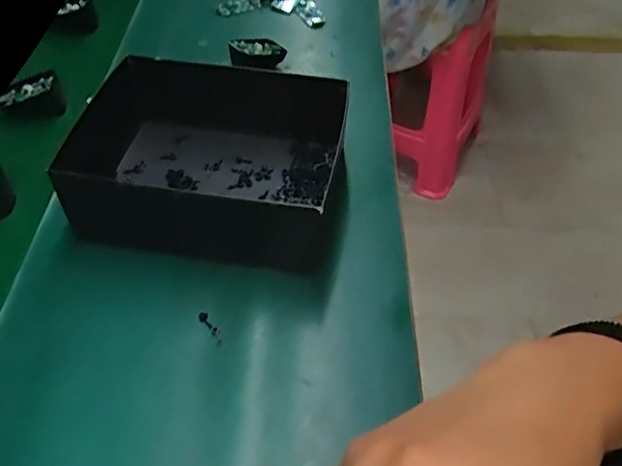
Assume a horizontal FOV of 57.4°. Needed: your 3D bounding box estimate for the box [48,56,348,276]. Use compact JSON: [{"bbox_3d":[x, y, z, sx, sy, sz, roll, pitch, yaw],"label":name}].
[{"bbox_3d":[-0.103,-0.070,0.545,0.264,0.084,0.191,8,49,3],"label":"box"}]

